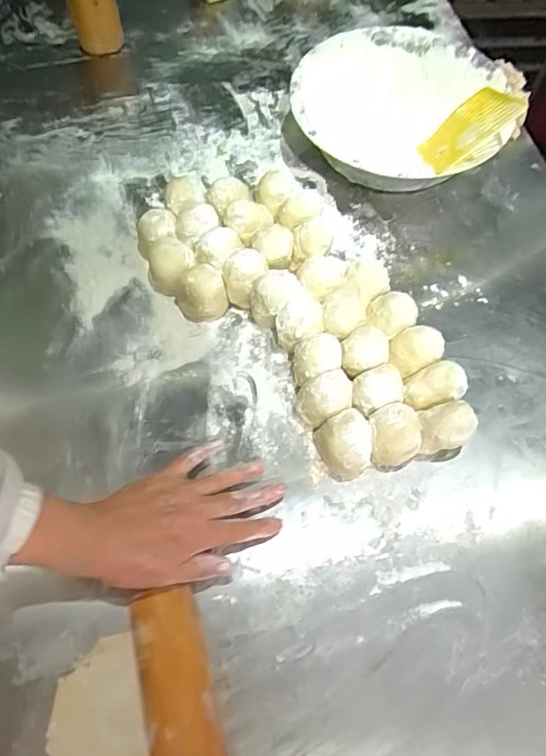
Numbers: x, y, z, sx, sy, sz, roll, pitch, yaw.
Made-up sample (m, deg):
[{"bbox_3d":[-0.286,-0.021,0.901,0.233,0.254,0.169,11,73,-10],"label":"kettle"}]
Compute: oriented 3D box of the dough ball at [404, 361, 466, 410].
[{"bbox_3d":[0.166,0.014,0.536,0.060,0.053,0.043,-15,65,-8],"label":"dough ball"}]

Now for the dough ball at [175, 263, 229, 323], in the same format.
[{"bbox_3d":[-0.082,-0.096,0.584,0.056,0.051,0.049,-17,65,-9],"label":"dough ball"}]

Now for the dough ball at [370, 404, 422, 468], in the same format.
[{"bbox_3d":[0.120,0.057,0.508,0.049,0.058,0.048,0,64,-1],"label":"dough ball"}]

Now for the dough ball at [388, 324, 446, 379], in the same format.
[{"bbox_3d":[0.154,-0.026,0.555,0.058,0.052,0.043,-20,66,-10],"label":"dough ball"}]

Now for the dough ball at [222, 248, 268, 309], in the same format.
[{"bbox_3d":[-0.032,-0.117,0.595,0.048,0.054,0.054,5,64,2],"label":"dough ball"}]

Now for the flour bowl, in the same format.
[{"bbox_3d":[0.174,-0.350,0.683,0.288,0.111,0.264,0,64,-1],"label":"flour bowl"}]

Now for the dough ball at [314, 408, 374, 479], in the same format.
[{"bbox_3d":[0.072,0.066,0.506,0.048,0.055,0.055,-12,65,-7],"label":"dough ball"}]

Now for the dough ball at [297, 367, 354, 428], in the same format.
[{"bbox_3d":[0.053,0.025,0.526,0.053,0.055,0.043,-15,65,-8],"label":"dough ball"}]

